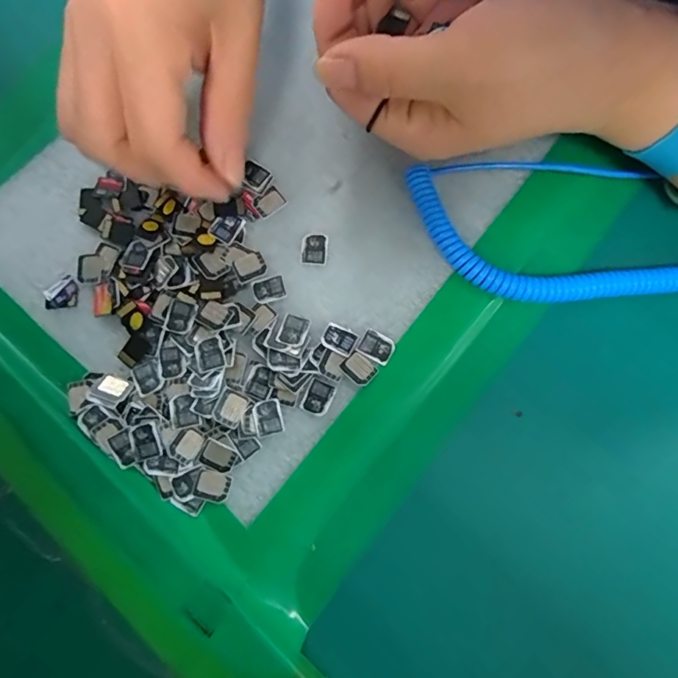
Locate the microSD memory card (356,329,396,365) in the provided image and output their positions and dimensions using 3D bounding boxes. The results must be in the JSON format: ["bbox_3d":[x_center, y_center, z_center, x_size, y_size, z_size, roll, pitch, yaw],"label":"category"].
[{"bbox_3d":[0.017,0.003,0.213,0.015,0.004,0.012,30,79,7],"label":"microSD memory card"}]

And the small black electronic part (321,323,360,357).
[{"bbox_3d":[0.000,0.000,0.213,0.015,0.004,0.012,28,71,5],"label":"small black electronic part"}]

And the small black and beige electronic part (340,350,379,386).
[{"bbox_3d":[0.009,0.013,0.211,0.014,0.004,0.013,42,77,9],"label":"small black and beige electronic part"}]

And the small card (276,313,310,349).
[{"bbox_3d":[-0.021,-0.004,0.213,0.012,0.004,0.015,20,65,2],"label":"small card"}]

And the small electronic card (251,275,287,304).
[{"bbox_3d":[-0.032,-0.023,0.217,0.015,0.004,0.012,-15,78,0],"label":"small electronic card"}]

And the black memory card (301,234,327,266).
[{"bbox_3d":[-0.012,-0.042,0.222,0.011,0.004,0.016,3,79,3],"label":"black memory card"}]

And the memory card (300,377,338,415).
[{"bbox_3d":[-0.009,0.025,0.210,0.012,0.004,0.016,24,80,6],"label":"memory card"}]

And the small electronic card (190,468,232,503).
[{"bbox_3d":[-0.054,0.062,0.201,0.015,0.004,0.012,18,80,6],"label":"small electronic card"}]

